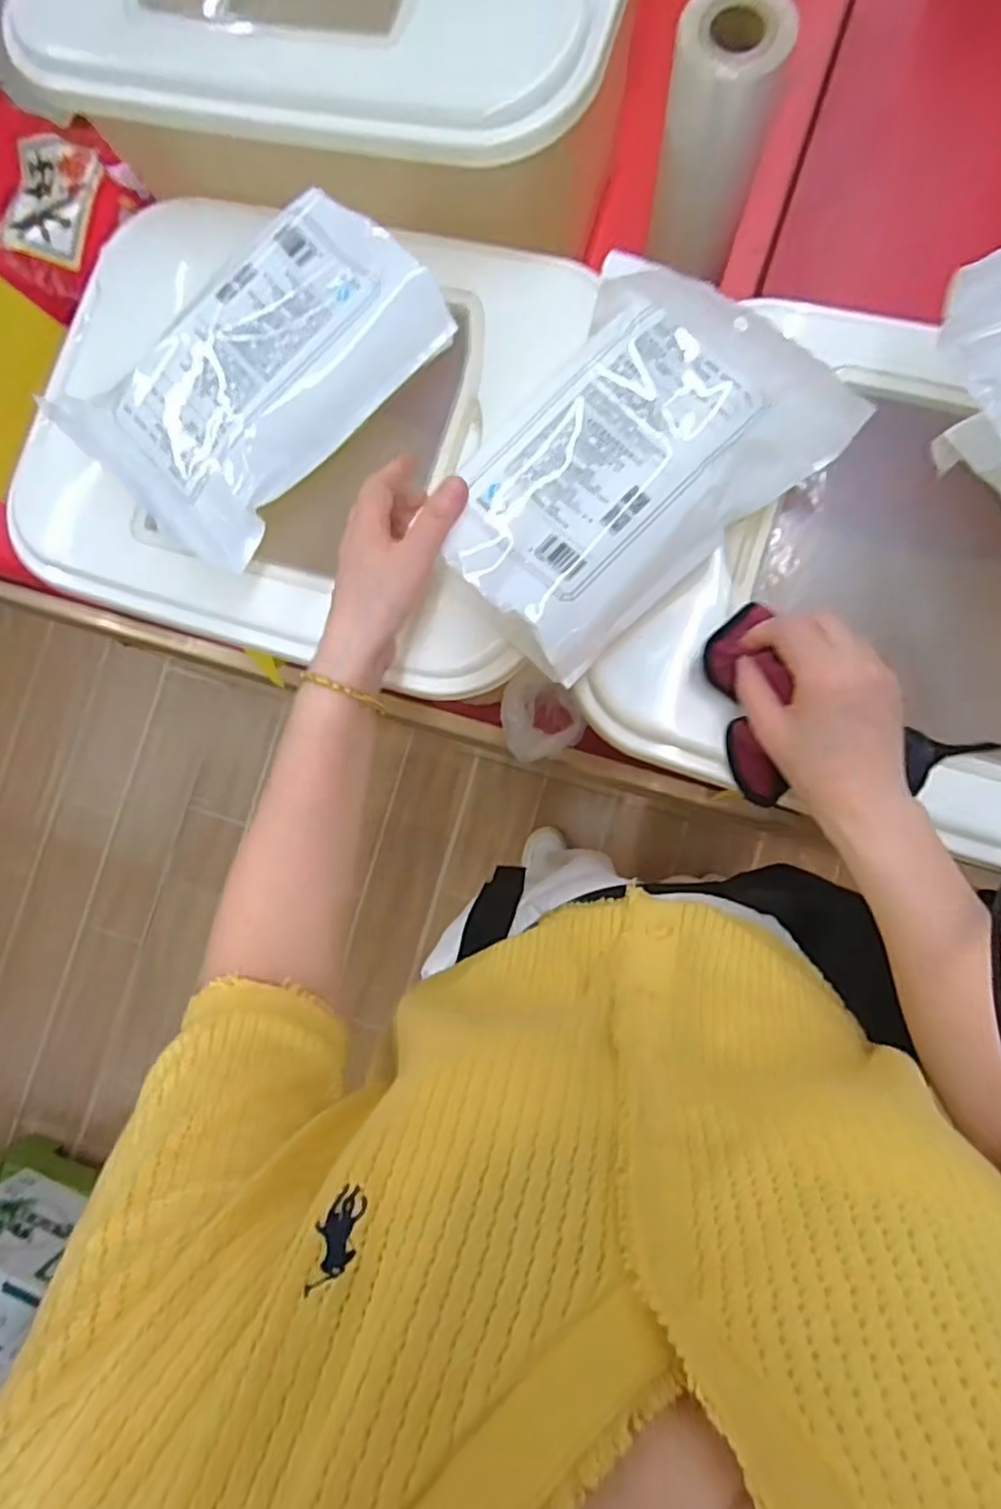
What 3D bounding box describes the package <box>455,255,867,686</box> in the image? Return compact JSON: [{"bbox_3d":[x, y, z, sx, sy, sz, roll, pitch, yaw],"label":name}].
[{"bbox_3d":[0.072,-0.187,0.426,0.241,0.047,0.172,-41,81,1],"label":"package"}]

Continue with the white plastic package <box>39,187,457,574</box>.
[{"bbox_3d":[-0.168,-0.261,0.455,0.158,0.043,0.232,42,90,9],"label":"white plastic package"}]

